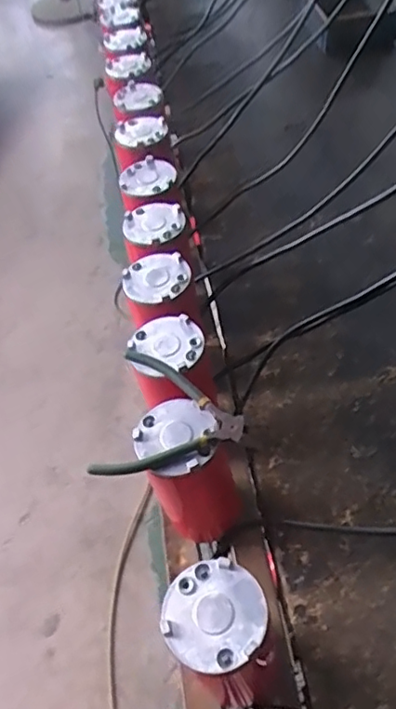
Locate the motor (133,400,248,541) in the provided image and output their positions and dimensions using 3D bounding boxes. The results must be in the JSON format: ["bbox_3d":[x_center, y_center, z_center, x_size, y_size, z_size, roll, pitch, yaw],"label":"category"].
[{"bbox_3d":[-0.006,0.118,0.571,0.093,0.173,0.080,-10,51,-3],"label":"motor"}]

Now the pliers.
[{"bbox_3d":[-0.038,0.043,0.519,0.134,0.019,0.119,-14,51,-6],"label":"pliers"}]

